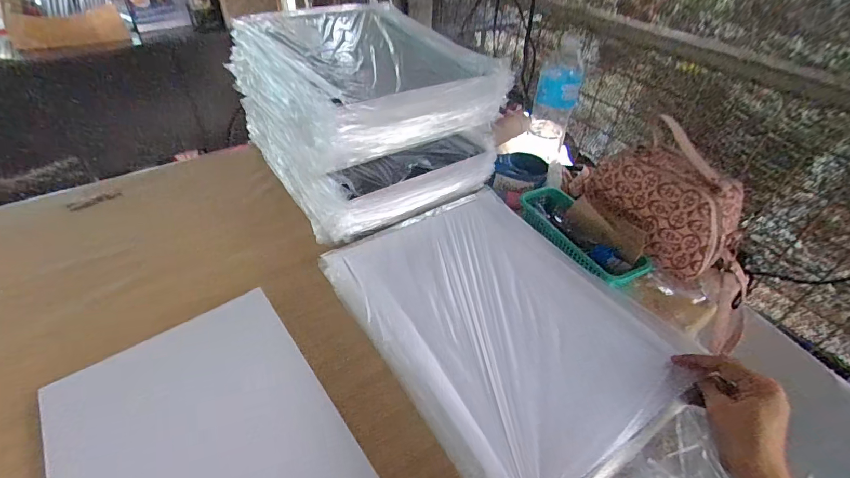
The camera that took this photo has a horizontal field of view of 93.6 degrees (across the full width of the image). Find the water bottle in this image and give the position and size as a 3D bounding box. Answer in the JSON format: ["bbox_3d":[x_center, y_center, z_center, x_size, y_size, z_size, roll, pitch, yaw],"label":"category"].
[{"bbox_3d":[0.264,-0.296,0.787,0.082,0.176,0.068,13,43,11],"label":"water bottle"}]

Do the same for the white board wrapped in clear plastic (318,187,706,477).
[{"bbox_3d":[0.084,0.080,0.494,0.288,0.024,0.398,-27,47,-22],"label":"white board wrapped in clear plastic"}]

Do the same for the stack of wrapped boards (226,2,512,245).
[{"bbox_3d":[-0.116,-0.238,0.695,0.310,0.208,0.427,-22,46,-25],"label":"stack of wrapped boards"}]

